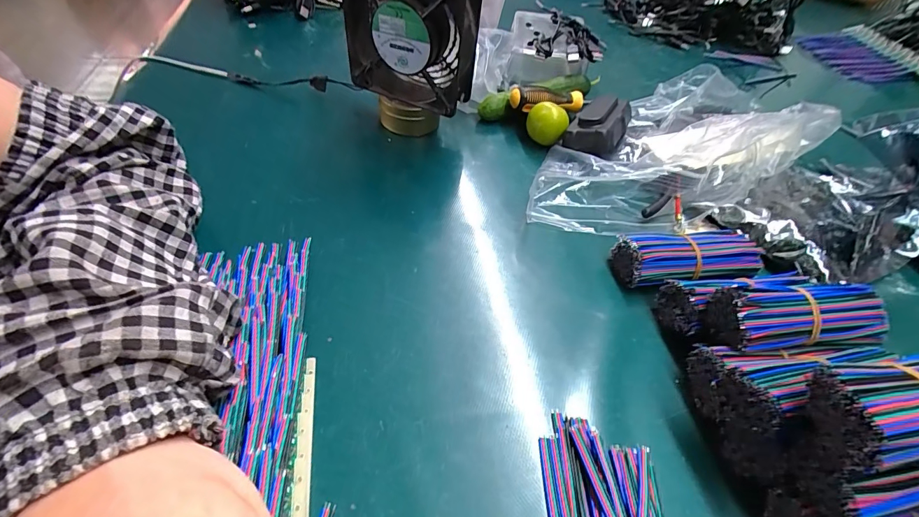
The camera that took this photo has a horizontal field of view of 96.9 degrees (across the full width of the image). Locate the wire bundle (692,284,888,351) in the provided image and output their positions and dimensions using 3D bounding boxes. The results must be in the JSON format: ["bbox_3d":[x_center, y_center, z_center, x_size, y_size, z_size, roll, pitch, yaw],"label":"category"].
[{"bbox_3d":[0.208,0.038,0.255,0.102,0.039,0.042,2,49,-3],"label":"wire bundle"}]

